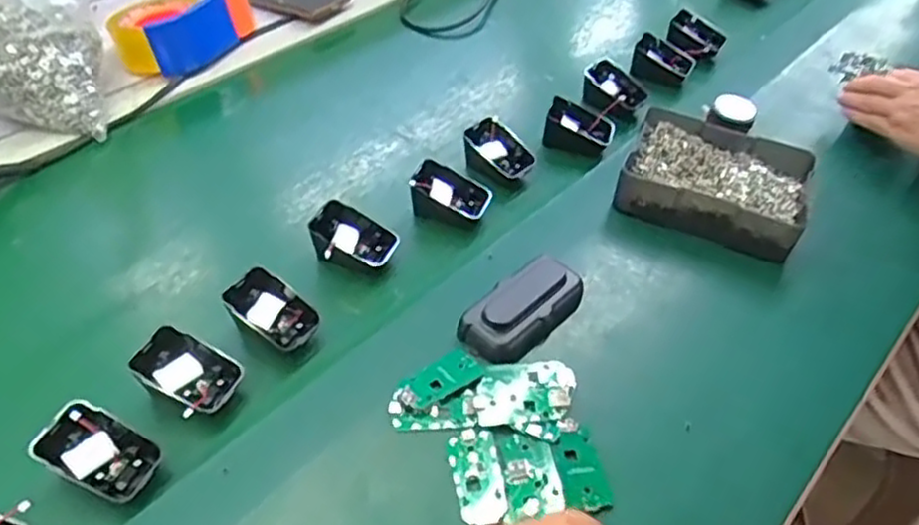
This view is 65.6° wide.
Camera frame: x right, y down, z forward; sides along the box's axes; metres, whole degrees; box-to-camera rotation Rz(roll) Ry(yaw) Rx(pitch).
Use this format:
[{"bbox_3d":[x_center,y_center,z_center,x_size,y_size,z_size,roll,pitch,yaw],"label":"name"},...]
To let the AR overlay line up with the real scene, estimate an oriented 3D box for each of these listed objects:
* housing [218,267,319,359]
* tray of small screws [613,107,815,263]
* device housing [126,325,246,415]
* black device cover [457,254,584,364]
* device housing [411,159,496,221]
[{"bbox_3d":[-0.142,0.038,0.534,0.068,0.022,0.047,43,52,1],"label":"housing"},{"bbox_3d":[0.234,-0.076,0.653,0.155,0.048,0.120,18,47,15],"label":"tray of small screws"},{"bbox_3d":[-0.189,0.079,0.500,0.071,0.022,0.046,33,57,-1],"label":"device housing"},{"bbox_3d":[0.050,0.033,0.551,0.053,0.026,0.107,34,53,28],"label":"black device cover"},{"bbox_3d":[-0.009,-0.058,0.636,0.066,0.041,0.050,16,47,14],"label":"device housing"}]

